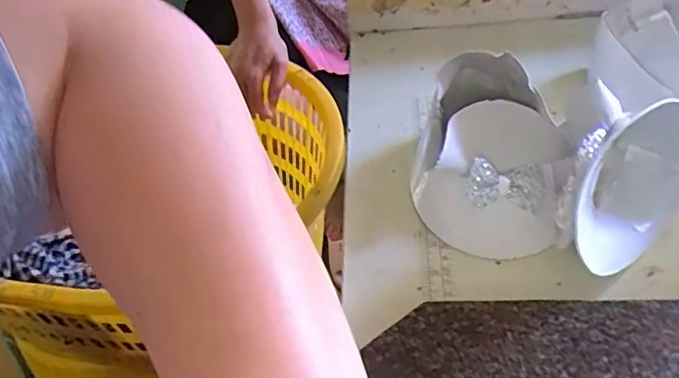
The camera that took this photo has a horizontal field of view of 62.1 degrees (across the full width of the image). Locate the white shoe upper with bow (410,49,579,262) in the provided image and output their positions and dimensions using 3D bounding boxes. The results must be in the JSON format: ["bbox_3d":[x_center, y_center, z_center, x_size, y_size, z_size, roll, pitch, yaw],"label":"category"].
[{"bbox_3d":[0.111,-0.031,0.411,0.116,0.073,0.134,14,49,21],"label":"white shoe upper with bow"}]

